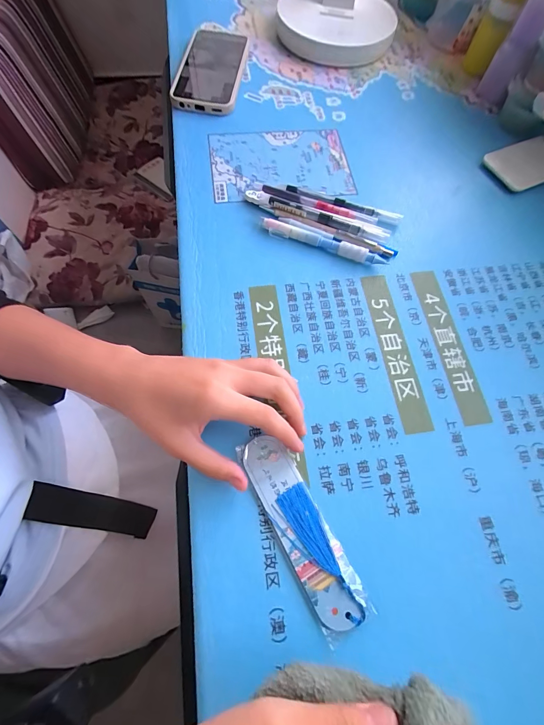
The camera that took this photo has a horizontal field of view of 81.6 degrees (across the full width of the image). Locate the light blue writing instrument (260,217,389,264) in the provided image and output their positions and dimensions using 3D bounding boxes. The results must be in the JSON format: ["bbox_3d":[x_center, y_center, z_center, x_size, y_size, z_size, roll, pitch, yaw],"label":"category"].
[{"bbox_3d":[0.051,-0.124,0.326,0.132,0.012,0.014,18,68,5],"label":"light blue writing instrument"}]

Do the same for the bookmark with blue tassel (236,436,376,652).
[{"bbox_3d":[0.020,0.119,0.229,0.036,0.004,0.136,-27,72,-13],"label":"bookmark with blue tassel"}]

